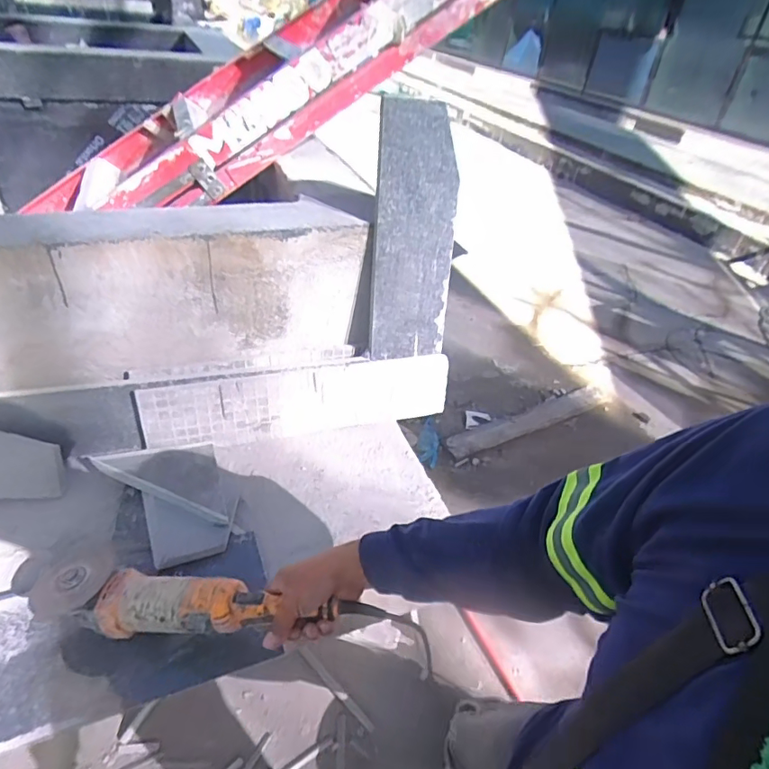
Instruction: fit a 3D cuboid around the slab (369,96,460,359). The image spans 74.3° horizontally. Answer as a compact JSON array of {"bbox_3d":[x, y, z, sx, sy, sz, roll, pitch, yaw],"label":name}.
[{"bbox_3d":[0.053,-0.267,0.940,0.147,0.448,0.034,-5,28,-18],"label":"slab"}]

